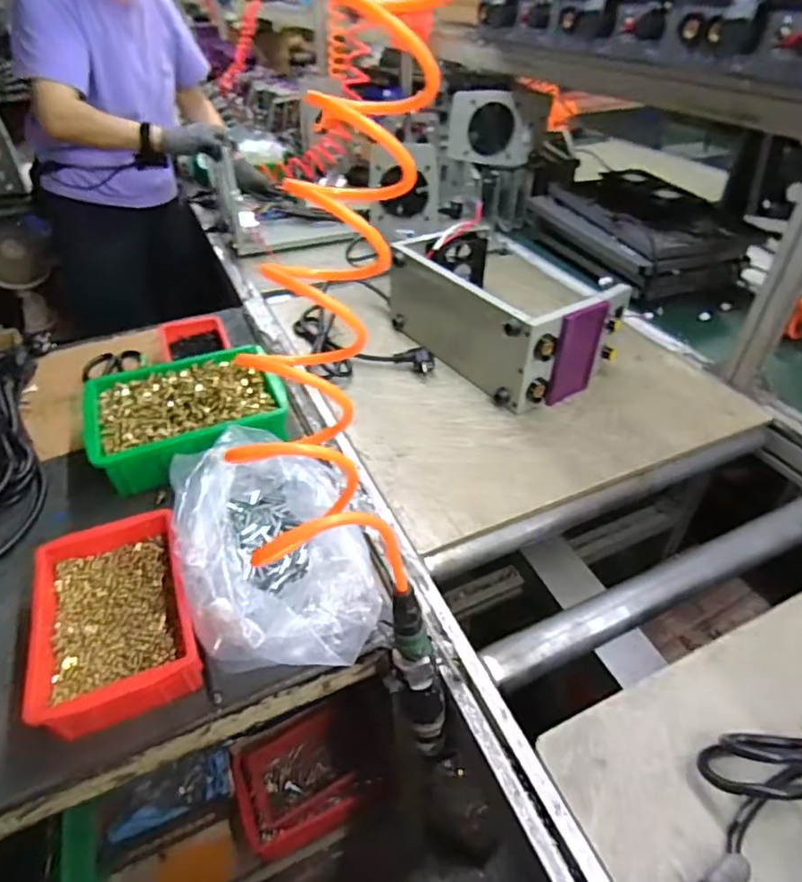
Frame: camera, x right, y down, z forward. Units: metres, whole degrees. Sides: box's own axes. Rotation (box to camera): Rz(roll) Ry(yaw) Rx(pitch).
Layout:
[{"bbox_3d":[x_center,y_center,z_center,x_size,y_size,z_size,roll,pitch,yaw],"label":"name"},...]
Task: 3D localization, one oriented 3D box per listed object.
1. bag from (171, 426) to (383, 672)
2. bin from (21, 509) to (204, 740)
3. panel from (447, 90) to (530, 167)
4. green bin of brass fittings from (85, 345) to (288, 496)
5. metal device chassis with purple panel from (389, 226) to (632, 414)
[{"bbox_3d":[-0.139,0.115,0.582,0.166,0.102,0.277,-16,43,-17],"label":"bag"},{"bbox_3d":[-0.281,0.170,0.544,0.136,0.063,0.201,-17,43,-18],"label":"bin"},{"bbox_3d":[0.210,-0.733,1.295,0.191,0.151,0.034,-4,41,-4],"label":"panel"},{"bbox_3d":[-0.296,-0.034,0.776,0.251,0.069,0.206,-15,43,-16],"label":"green bin of brass fittings"},{"bbox_3d":[0.166,-0.224,0.930,0.223,0.161,0.370,-25,46,-25],"label":"metal device chassis with purple panel"}]

